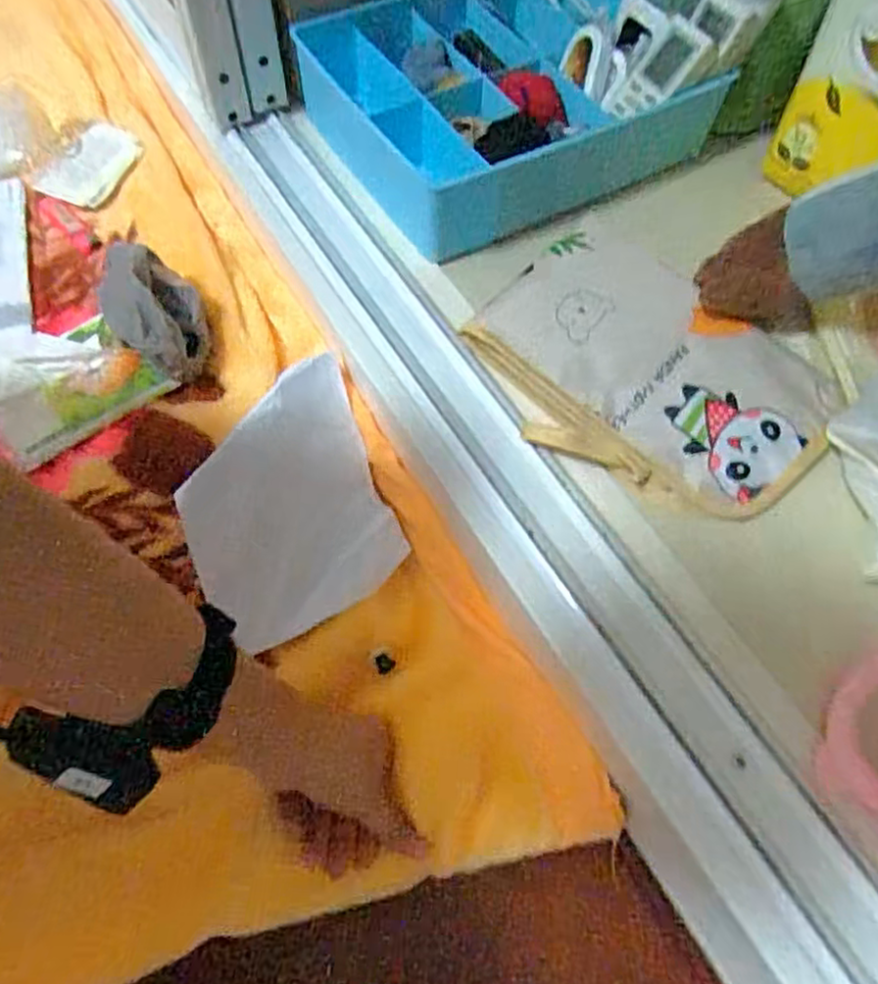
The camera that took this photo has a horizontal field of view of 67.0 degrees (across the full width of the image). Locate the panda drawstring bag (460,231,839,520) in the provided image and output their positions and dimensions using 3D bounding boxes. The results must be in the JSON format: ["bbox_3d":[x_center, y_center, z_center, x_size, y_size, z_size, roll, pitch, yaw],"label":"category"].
[{"bbox_3d":[0.149,-0.081,0.470,0.239,0.013,0.168,38,76,8],"label":"panda drawstring bag"}]

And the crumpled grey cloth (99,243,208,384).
[{"bbox_3d":[-0.221,-0.144,0.514,0.065,0.076,0.109,-23,64,-15],"label":"crumpled grey cloth"}]

